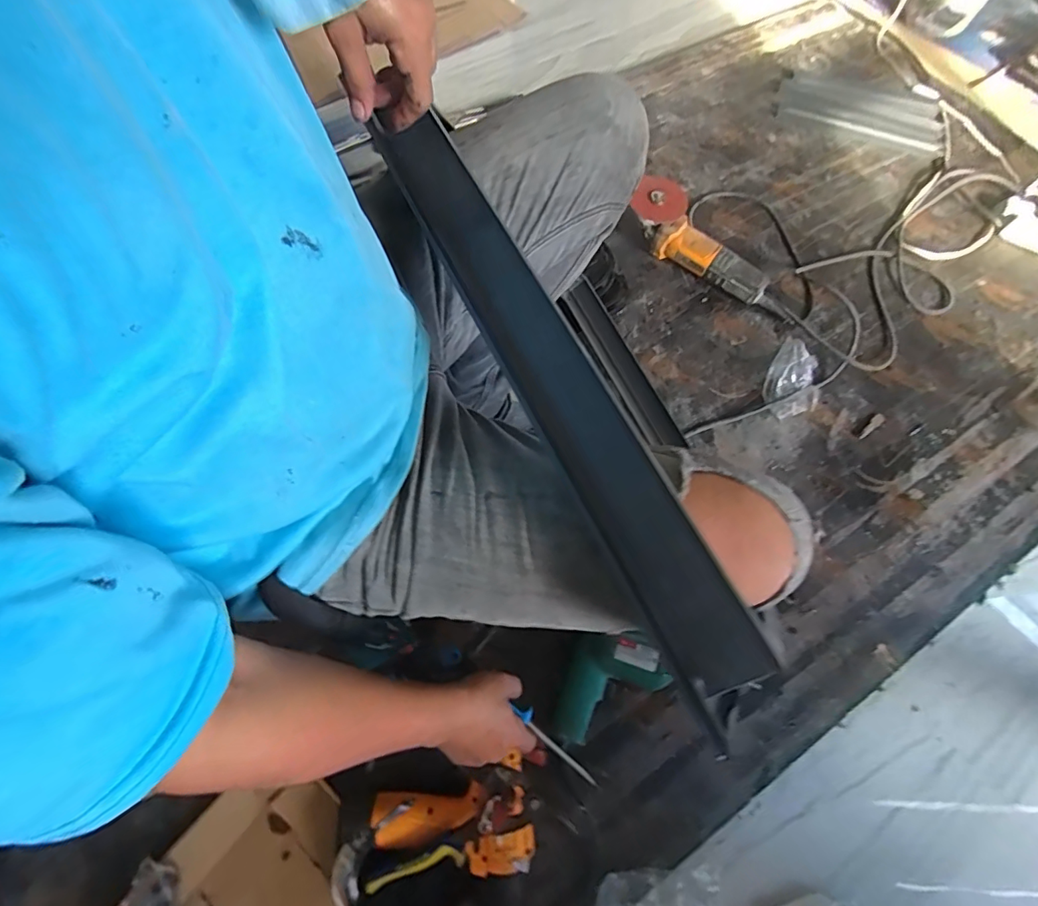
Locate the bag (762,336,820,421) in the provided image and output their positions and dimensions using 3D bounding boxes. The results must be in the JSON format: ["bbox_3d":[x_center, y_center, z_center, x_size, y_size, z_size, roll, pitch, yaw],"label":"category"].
[{"bbox_3d":[0.461,-0.127,0.820,0.084,0.039,0.148,18,68,5],"label":"bag"}]

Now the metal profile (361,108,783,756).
[{"bbox_3d":[0.013,-0.063,0.339,0.053,0.026,0.470,-24,71,-12],"label":"metal profile"}]

